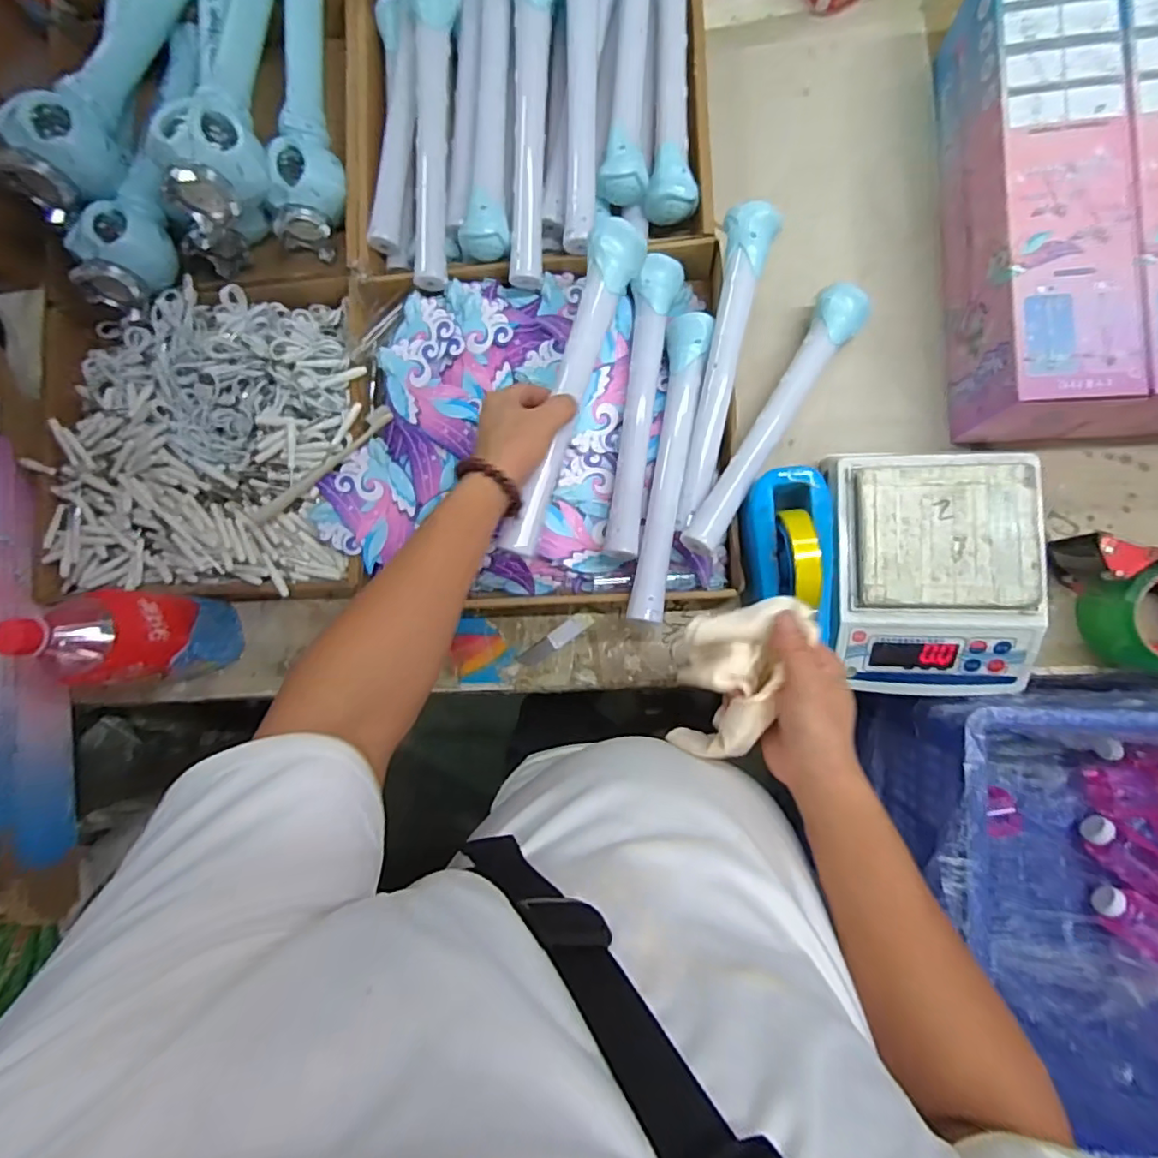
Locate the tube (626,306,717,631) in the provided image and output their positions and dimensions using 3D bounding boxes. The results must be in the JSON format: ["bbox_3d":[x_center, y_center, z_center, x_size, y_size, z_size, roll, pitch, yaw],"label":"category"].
[{"bbox_3d":[0.088,-0.110,0.551,0.043,0.044,0.309,8,87,7],"label":"tube"}]

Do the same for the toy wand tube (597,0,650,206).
[{"bbox_3d":[0.057,-0.545,0.573,0.044,0.039,0.317,5,87,7],"label":"toy wand tube"}]

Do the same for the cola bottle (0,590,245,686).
[{"bbox_3d":[-0.434,0.060,0.554,0.084,0.209,0.084,-6,86,6],"label":"cola bottle"}]

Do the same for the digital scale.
[{"bbox_3d":[0.327,-0.005,0.529,0.167,0.066,0.225,0,86,6],"label":"digital scale"}]

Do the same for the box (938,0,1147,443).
[{"bbox_3d":[0.414,-0.341,0.526,0.098,0.108,0.410,0,86,6],"label":"box"}]

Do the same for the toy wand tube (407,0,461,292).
[{"bbox_3d":[-0.150,-0.466,0.593,0.052,0.039,0.331,0,87,6],"label":"toy wand tube"}]

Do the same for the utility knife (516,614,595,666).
[{"bbox_3d":[-0.025,0.066,0.622,0.092,0.005,0.018,-37,83,3],"label":"utility knife"}]

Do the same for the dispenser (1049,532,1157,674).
[{"bbox_3d":[0.501,0.027,0.520,0.147,0.076,0.101,16,88,7],"label":"dispenser"}]

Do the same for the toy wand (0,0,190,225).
[{"bbox_3d":[-0.500,-0.552,0.618,0.079,0.078,0.363,8,72,7],"label":"toy wand"}]

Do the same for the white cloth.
[{"bbox_3d":[0.111,0.072,0.437,0.075,0.074,0.136,27,90,7],"label":"white cloth"}]

